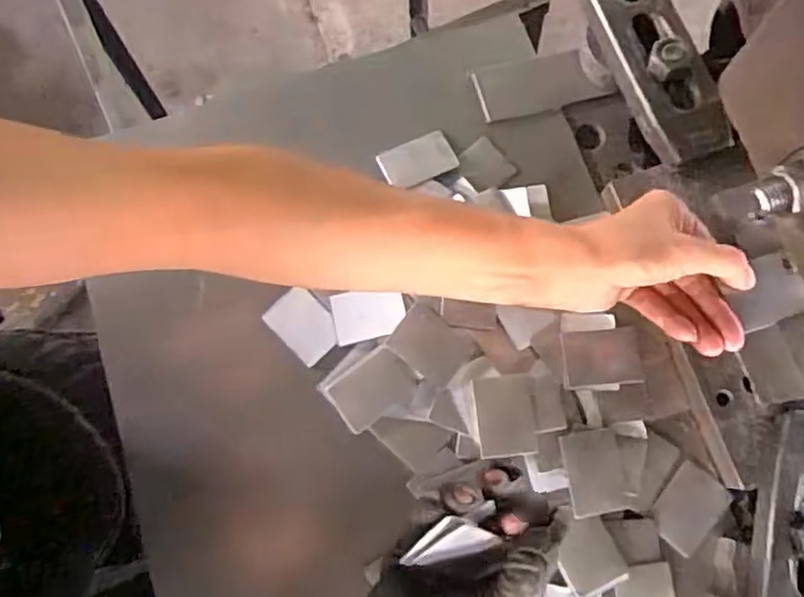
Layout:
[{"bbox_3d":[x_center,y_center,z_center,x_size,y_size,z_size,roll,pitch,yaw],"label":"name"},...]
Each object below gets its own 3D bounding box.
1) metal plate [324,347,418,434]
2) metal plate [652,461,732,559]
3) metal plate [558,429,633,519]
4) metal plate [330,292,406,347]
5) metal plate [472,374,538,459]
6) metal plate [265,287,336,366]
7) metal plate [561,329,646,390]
[{"bbox_3d":[-0.018,0.056,0.425,0.051,0.008,0.036,-32,77,-6],"label":"metal plate"},{"bbox_3d":[0.175,0.129,0.414,0.034,0.009,0.047,37,88,13],"label":"metal plate"},{"bbox_3d":[0.117,0.106,0.411,0.036,0.004,0.049,-8,82,-10],"label":"metal plate"},{"bbox_3d":[-0.022,0.010,0.435,0.046,0.004,0.032,-14,70,11],"label":"metal plate"},{"bbox_3d":[0.064,0.073,0.418,0.036,0.006,0.048,-5,76,0],"label":"metal plate"},{"bbox_3d":[-0.064,0.017,0.439,0.047,0.004,0.034,44,81,11],"label":"metal plate"},{"bbox_3d":[0.126,0.037,0.423,0.051,0.007,0.035,-4,68,-5],"label":"metal plate"}]

